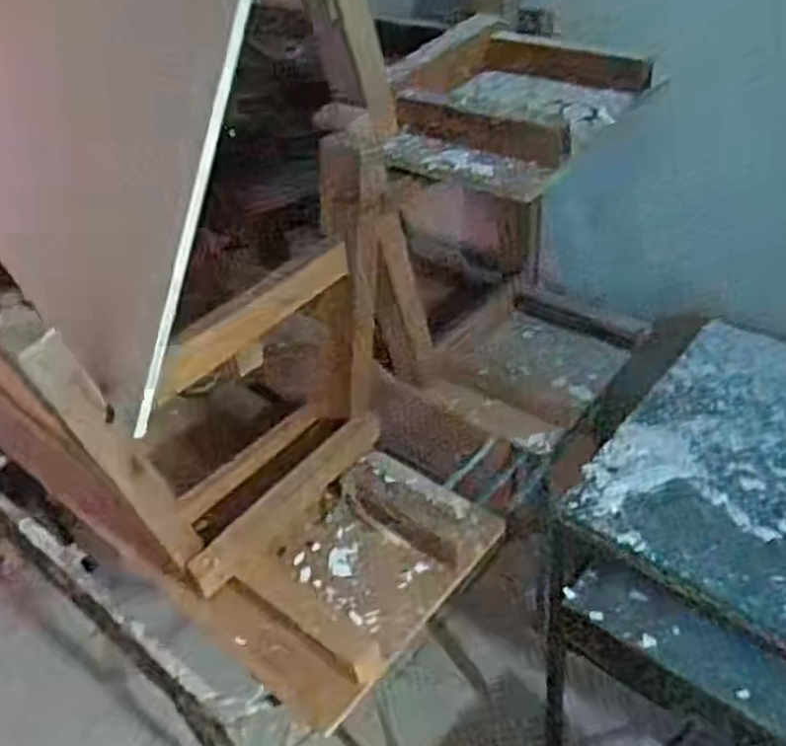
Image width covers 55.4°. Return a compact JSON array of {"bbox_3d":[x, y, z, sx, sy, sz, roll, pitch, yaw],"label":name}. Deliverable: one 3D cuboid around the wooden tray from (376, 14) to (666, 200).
[{"bbox_3d":[0.109,-0.293,0.814,0.263,0.080,0.245,21,44,29],"label":"wooden tray"}]

